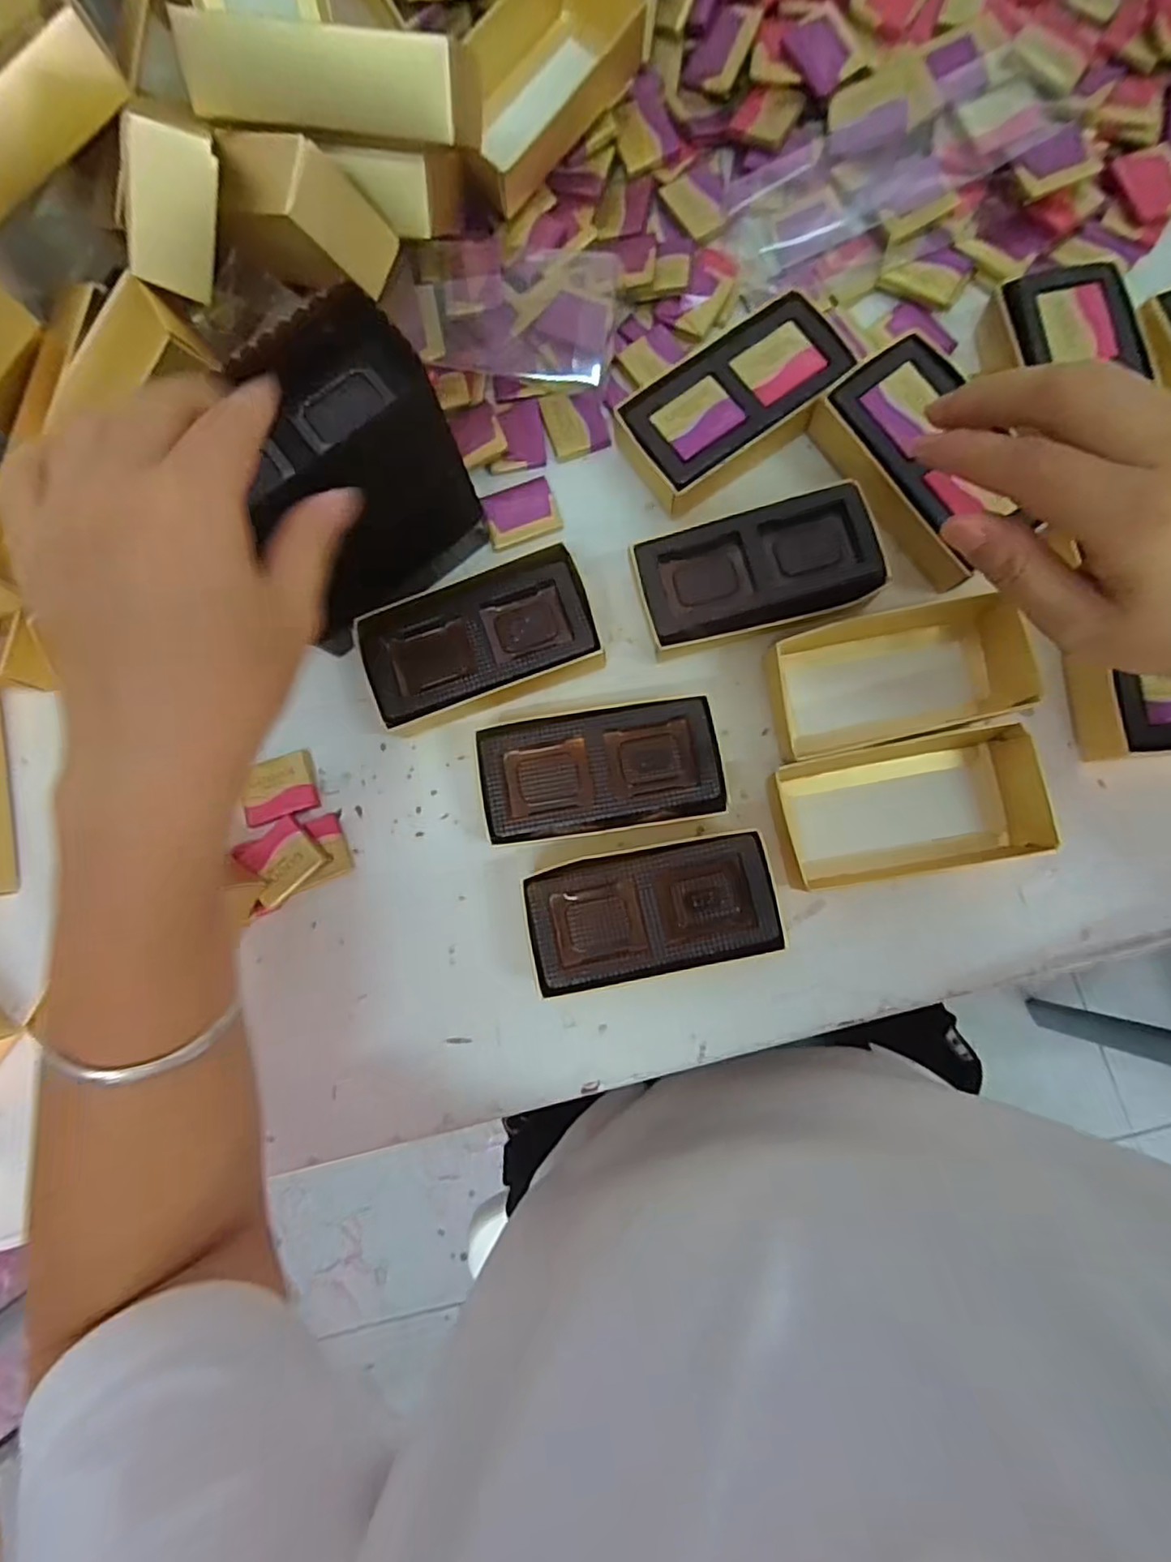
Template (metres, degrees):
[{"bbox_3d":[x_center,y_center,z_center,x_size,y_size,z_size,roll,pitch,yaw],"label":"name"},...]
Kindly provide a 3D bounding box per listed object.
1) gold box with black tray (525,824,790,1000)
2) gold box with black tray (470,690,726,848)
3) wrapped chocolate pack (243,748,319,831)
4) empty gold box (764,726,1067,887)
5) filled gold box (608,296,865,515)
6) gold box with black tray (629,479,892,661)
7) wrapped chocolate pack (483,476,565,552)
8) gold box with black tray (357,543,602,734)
[{"bbox_3d":[0.031,0.062,0.307,0.112,0.030,0.059,-10,82,3],"label":"gold box with black tray"},{"bbox_3d":[0.007,-0.004,0.317,0.113,0.032,0.059,-9,82,3],"label":"gold box with black tray"},{"bbox_3d":[-0.163,0.004,0.338,0.040,0.007,0.032,-18,85,1],"label":"wrapped chocolate pack"},{"bbox_3d":[0.158,0.012,0.309,0.115,0.032,0.065,-10,82,3],"label":"empty gold box"},{"bbox_3d":[0.077,-0.198,0.333,0.116,0.025,0.061,-34,85,-1],"label":"filled gold box"},{"bbox_3d":[0.084,-0.102,0.317,0.114,0.030,0.059,-16,82,2],"label":"gold box with black tray"},{"bbox_3d":[-0.036,-0.148,0.352,0.039,0.006,0.033,-17,85,1],"label":"wrapped chocolate pack"},{"bbox_3d":[-0.052,-0.070,0.330,0.115,0.030,0.063,-20,82,1],"label":"gold box with black tray"}]

